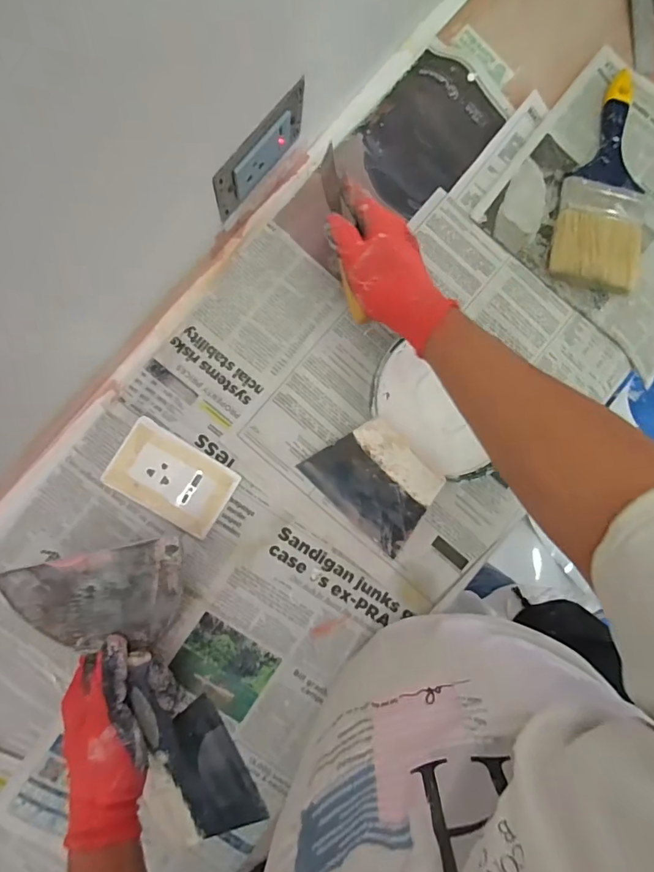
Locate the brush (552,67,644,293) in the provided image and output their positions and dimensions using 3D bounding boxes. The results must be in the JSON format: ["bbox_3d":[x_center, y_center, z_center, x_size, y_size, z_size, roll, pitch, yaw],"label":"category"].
[{"bbox_3d":[0.323,-0.290,0.529,0.104,0.023,0.245,12,87,-6],"label":"brush"}]

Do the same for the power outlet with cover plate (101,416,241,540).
[{"bbox_3d":[-0.157,0.042,0.472,0.119,0.009,0.077,32,85,-5],"label":"power outlet with cover plate"}]

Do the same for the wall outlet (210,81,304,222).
[{"bbox_3d":[-0.058,-0.248,0.410,0.012,0.061,0.114,40,85,-5],"label":"wall outlet"}]

